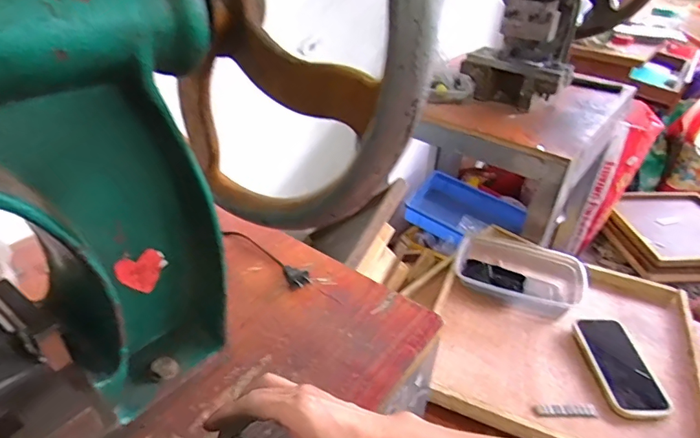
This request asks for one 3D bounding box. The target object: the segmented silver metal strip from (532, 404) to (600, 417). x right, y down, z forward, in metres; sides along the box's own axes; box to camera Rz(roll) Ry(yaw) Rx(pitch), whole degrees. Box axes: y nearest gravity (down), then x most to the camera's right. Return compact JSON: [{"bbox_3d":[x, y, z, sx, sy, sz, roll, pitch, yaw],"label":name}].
[{"bbox_3d":[0.297,0.264,0.639,0.085,0.004,0.018,2,35,-1],"label":"segmented silver metal strip"}]

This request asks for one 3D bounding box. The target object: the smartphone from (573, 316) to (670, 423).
[{"bbox_3d":[0.404,0.220,0.695,0.088,0.017,0.169,4,35,1],"label":"smartphone"}]

